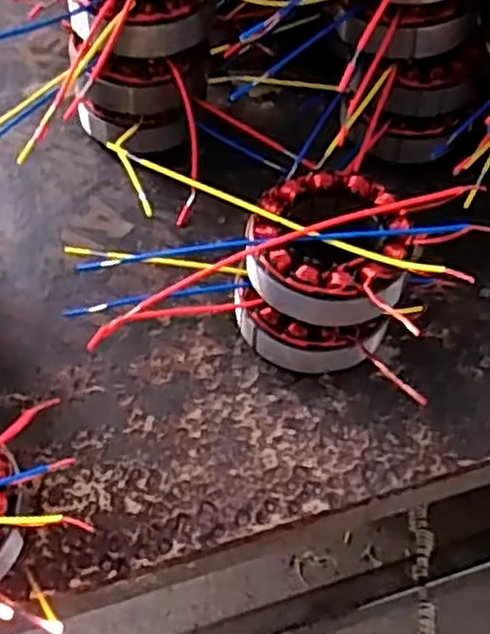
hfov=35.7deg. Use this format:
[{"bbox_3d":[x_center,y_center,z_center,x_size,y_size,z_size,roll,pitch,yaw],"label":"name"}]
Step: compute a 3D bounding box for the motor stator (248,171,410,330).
[{"bbox_3d":[0.047,-0.039,0.409,0.085,0.042,0.083,1,58,-2],"label":"motor stator"}]

